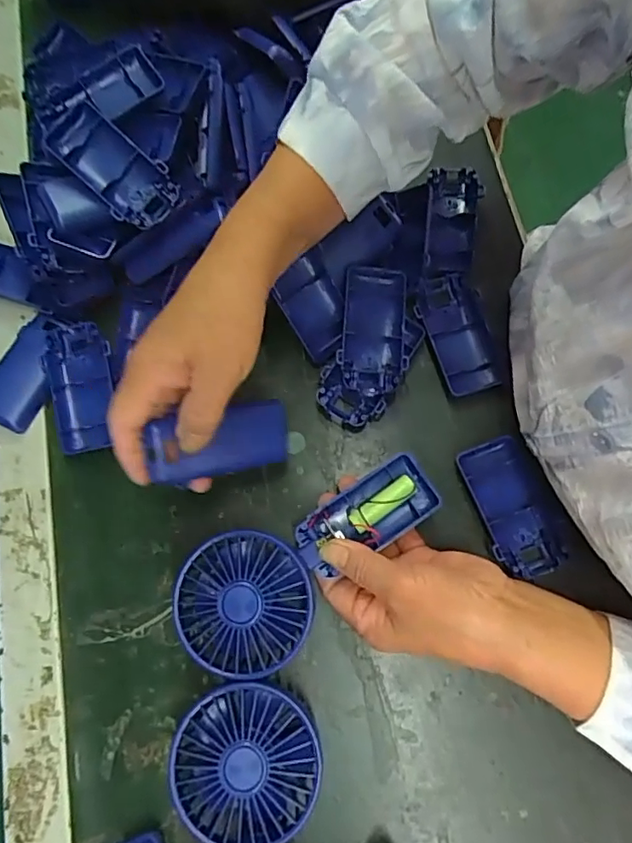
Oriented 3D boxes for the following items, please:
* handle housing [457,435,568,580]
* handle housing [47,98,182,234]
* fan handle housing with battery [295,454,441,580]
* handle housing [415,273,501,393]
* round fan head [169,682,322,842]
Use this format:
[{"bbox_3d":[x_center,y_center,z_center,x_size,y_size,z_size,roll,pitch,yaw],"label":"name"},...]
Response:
[{"bbox_3d":[0.138,0.061,0.393,0.046,0.016,0.095,-17,73,-4],"label":"handle housing"},{"bbox_3d":[-0.151,-0.186,0.400,0.105,0.030,0.045,42,77,-8],"label":"handle housing"},{"bbox_3d":[0.034,0.060,0.364,0.094,0.020,0.046,-24,74,-6],"label":"fan handle housing with battery"},{"bbox_3d":[0.108,-0.069,0.427,0.048,0.015,0.094,-11,73,-3],"label":"handle housing"},{"bbox_3d":[-0.040,0.204,0.335,0.082,0.045,0.086,0,73,1],"label":"round fan head"}]

